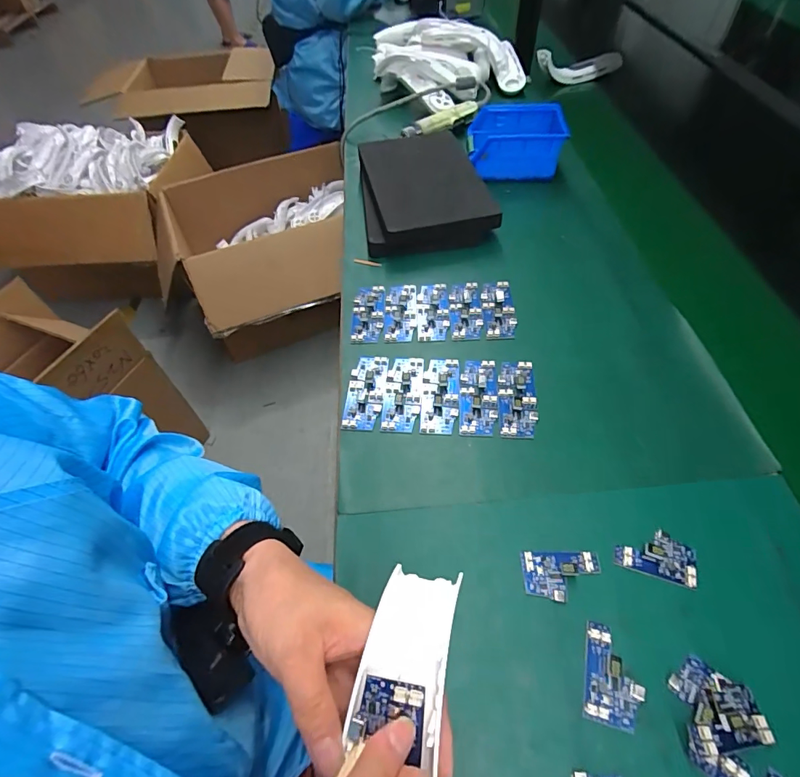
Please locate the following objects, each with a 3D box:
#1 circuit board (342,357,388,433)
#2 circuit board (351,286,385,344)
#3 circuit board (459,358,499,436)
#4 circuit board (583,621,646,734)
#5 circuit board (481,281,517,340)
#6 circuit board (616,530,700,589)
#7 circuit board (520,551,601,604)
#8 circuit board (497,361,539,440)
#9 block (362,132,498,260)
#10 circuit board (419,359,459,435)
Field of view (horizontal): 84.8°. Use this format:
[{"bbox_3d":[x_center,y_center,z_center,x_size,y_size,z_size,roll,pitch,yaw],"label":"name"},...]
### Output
[{"bbox_3d":[-0.035,0.003,0.452,0.037,0.006,0.091,2,54,6],"label":"circuit board"},{"bbox_3d":[-0.038,-0.090,0.520,0.036,0.004,0.088,-2,54,4],"label":"circuit board"},{"bbox_3d":[0.079,0.007,0.443,0.037,0.004,0.090,2,54,6],"label":"circuit board"},{"bbox_3d":[0.147,0.195,0.297,0.037,0.010,0.058,12,56,13],"label":"circuit board"},{"bbox_3d":[0.116,-0.094,0.514,0.035,0.004,0.088,-3,54,3],"label":"circuit board"},{"bbox_3d":[0.202,0.129,0.343,0.058,0.009,0.037,14,57,15],"label":"circuit board"},{"bbox_3d":[0.126,0.144,0.337,0.059,0.006,0.036,-2,54,4],"label":"circuit board"},{"bbox_3d":[0.117,0.009,0.438,0.036,0.004,0.089,1,54,6],"label":"circuit board"},{"bbox_3d":[0.026,-0.302,0.636,0.170,0.049,0.270,-9,54,-2],"label":"block"},{"bbox_3d":[0.041,0.006,0.446,0.037,0.004,0.091,2,54,6],"label":"circuit board"}]

